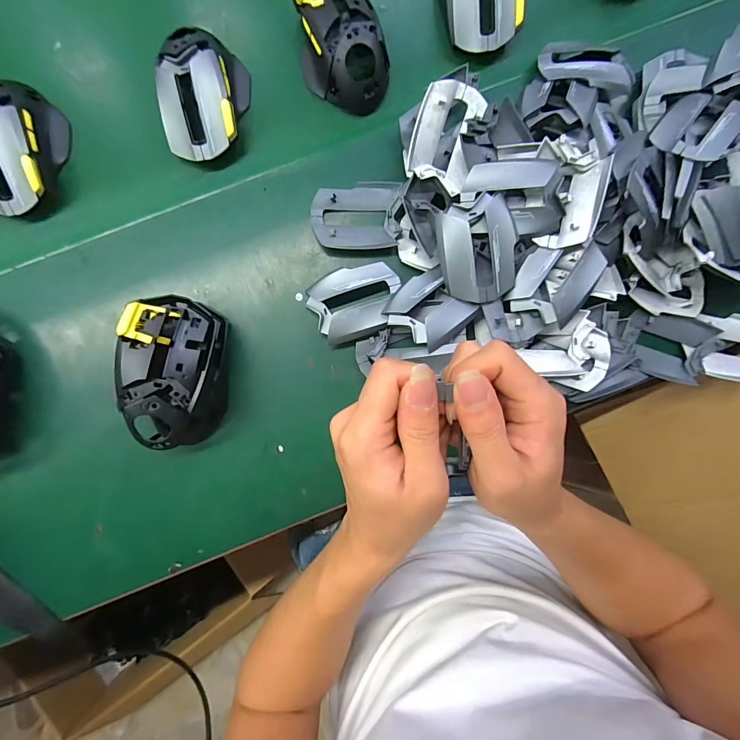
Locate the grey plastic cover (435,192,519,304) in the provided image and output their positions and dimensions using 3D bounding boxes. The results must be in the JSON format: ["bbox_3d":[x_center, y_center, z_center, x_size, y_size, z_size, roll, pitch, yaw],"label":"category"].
[{"bbox_3d":[0.087,-0.094,0.303,0.058,0.017,0.076,-11,89,-1],"label":"grey plastic cover"}]

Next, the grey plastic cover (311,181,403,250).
[{"bbox_3d":[-0.012,-0.134,0.335,0.076,0.012,0.058,-1,90,-1],"label":"grey plastic cover"}]

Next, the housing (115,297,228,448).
[{"bbox_3d":[-0.159,0.003,0.307,0.071,0.064,0.118,3,90,-1],"label":"housing"}]

